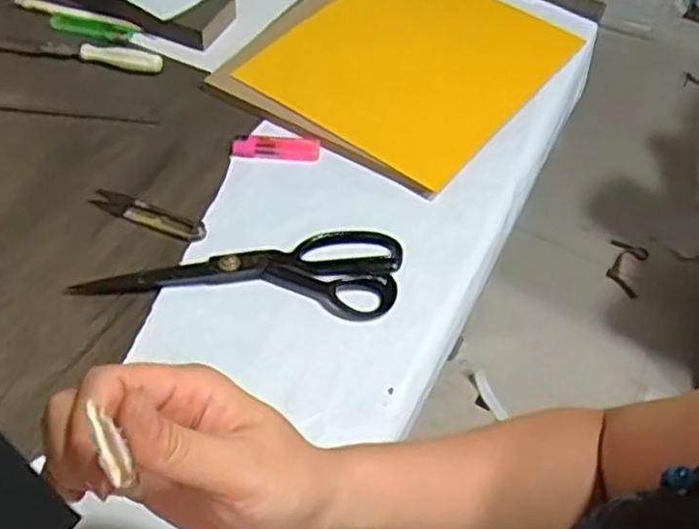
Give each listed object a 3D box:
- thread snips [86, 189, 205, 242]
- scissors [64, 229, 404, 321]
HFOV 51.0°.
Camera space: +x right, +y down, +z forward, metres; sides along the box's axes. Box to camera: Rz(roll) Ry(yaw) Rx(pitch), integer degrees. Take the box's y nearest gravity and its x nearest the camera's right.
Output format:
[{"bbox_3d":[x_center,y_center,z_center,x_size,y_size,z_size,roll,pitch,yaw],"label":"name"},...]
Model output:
[{"bbox_3d":[-0.165,-0.040,0.598,0.100,0.005,0.023,21,52,11],"label":"thread snips"},{"bbox_3d":[-0.080,-0.002,0.570,0.236,0.013,0.082,5,51,-1],"label":"scissors"}]

